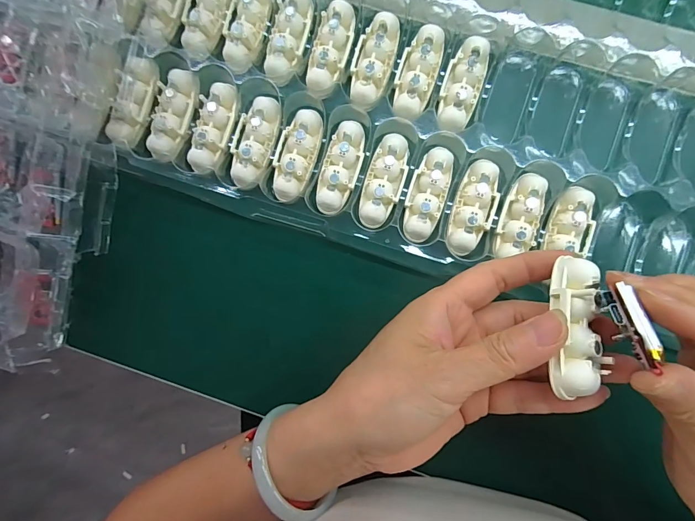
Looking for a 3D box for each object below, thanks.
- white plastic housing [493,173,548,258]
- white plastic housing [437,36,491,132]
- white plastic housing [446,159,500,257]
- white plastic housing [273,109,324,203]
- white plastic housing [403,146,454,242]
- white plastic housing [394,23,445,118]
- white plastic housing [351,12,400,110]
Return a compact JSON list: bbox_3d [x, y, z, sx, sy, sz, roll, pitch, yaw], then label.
[{"bbox_3d":[0.114,-0.028,0.242,0.025,0.012,0.056,18,92,4],"label":"white plastic housing"},{"bbox_3d":[0.076,-0.115,0.246,0.024,0.011,0.060,20,92,4],"label":"white plastic housing"},{"bbox_3d":[0.084,-0.034,0.245,0.028,0.012,0.062,14,92,4],"label":"white plastic housing"},{"bbox_3d":[-0.035,-0.072,0.252,0.025,0.010,0.063,16,92,4],"label":"white plastic housing"},{"bbox_3d":[0.054,-0.044,0.247,0.025,0.011,0.062,18,92,4],"label":"white plastic housing"},{"bbox_3d":[0.047,-0.124,0.247,0.026,0.011,0.060,21,92,4],"label":"white plastic housing"},{"bbox_3d":[0.017,-0.132,0.249,0.026,0.011,0.061,17,92,4],"label":"white plastic housing"}]

